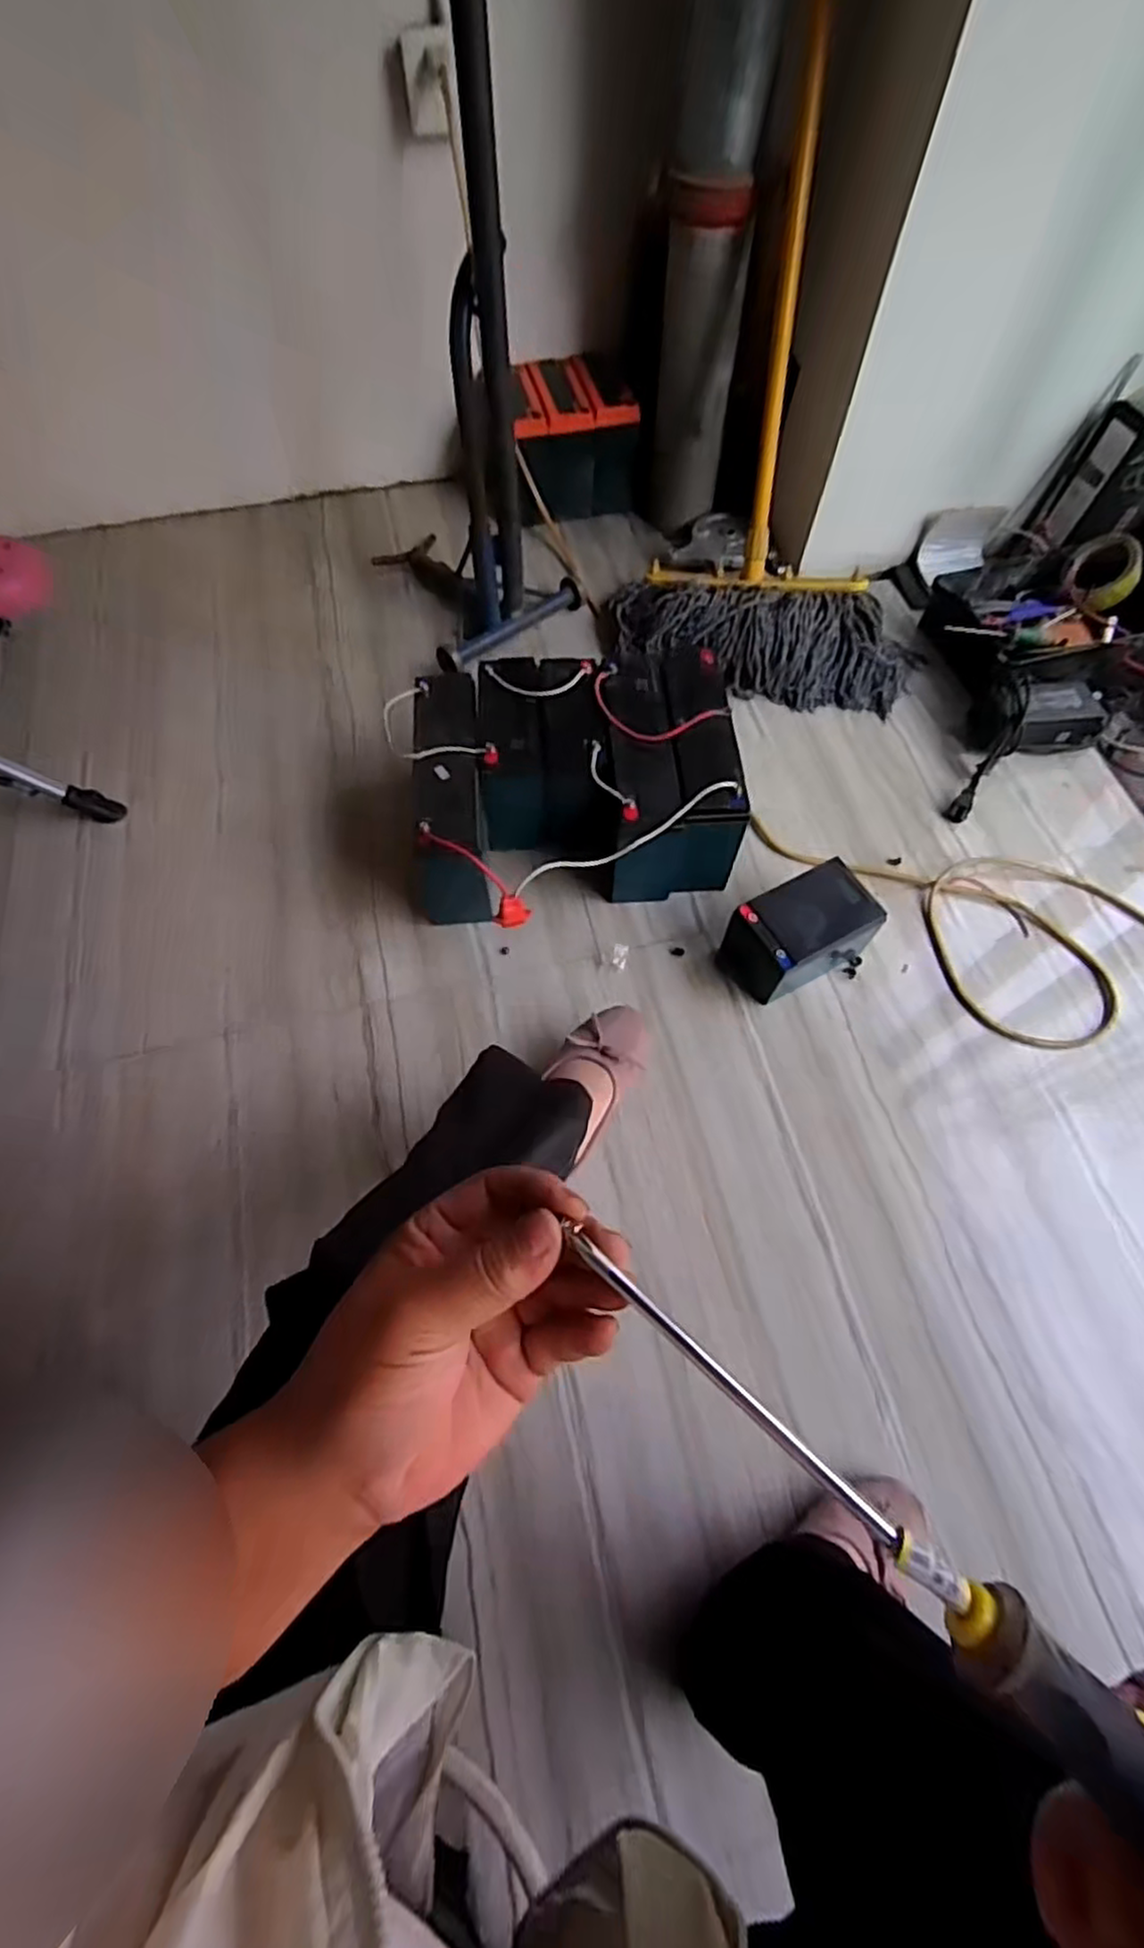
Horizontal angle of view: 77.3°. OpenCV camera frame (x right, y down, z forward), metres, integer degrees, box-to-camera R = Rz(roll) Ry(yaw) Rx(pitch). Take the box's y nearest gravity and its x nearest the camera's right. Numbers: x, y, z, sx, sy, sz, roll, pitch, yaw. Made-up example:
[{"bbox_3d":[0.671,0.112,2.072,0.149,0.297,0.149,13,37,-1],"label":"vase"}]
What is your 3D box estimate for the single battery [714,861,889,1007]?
[{"bbox_3d":[0.280,-0.053,0.873,0.173,0.102,0.108,-28,68,-12],"label":"single battery"}]

